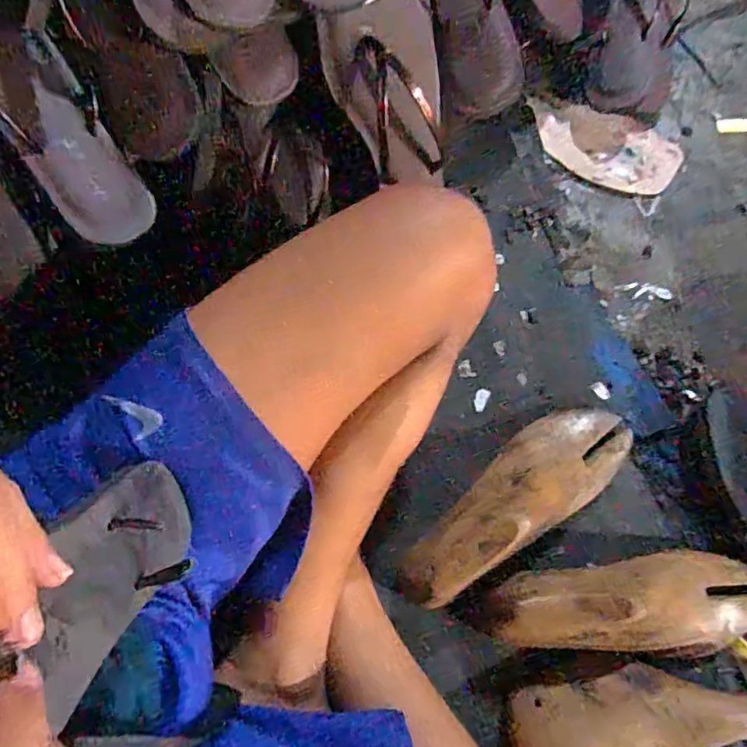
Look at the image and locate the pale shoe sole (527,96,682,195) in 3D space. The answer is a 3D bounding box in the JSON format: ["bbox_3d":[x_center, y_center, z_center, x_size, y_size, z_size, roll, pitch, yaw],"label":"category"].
[{"bbox_3d":[0.254,-0.253,0.631,0.169,0.031,0.077,19,77,5],"label":"pale shoe sole"}]

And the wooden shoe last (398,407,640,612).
[{"bbox_3d":[0.132,0.105,0.493,0.256,0.055,0.083,-32,77,-22],"label":"wooden shoe last"}]

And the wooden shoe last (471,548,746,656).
[{"bbox_3d":[0.215,0.200,0.478,0.257,0.071,0.083,-5,76,-1],"label":"wooden shoe last"}]

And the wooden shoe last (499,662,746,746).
[{"bbox_3d":[0.214,0.266,0.447,0.223,0.052,0.067,-12,77,-1],"label":"wooden shoe last"}]

